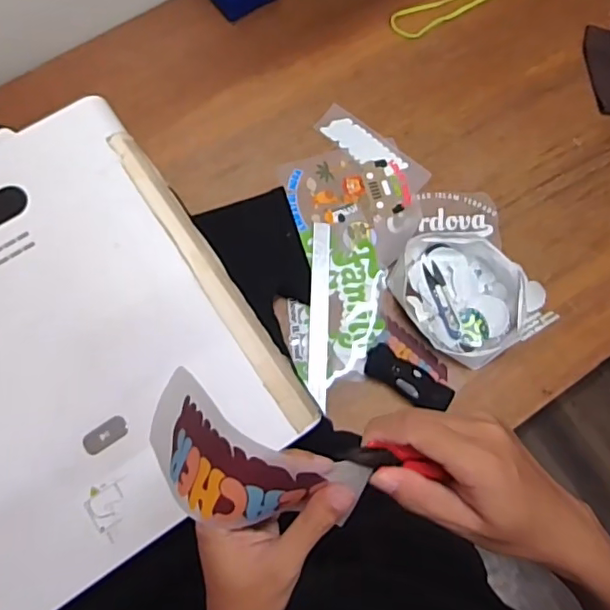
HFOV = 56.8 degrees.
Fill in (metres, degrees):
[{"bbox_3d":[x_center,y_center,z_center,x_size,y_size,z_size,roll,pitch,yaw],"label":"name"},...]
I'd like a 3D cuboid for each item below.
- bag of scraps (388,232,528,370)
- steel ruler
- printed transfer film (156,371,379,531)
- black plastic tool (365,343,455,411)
[{"bbox_3d":[0.223,-0.017,0.810,0.190,0.043,0.159,40,77,10],"label":"bag of scraps"},{"bbox_3d":[0.022,0.011,0.822,0.028,0.006,0.280,3,74,-2],"label":"steel ruler"},{"bbox_3d":[-0.048,0.093,0.341,0.151,0.050,0.068,17,72,31],"label":"printed transfer film"},{"bbox_3d":[0.142,0.104,0.779,0.126,0.028,0.049,35,76,9],"label":"black plastic tool"}]

